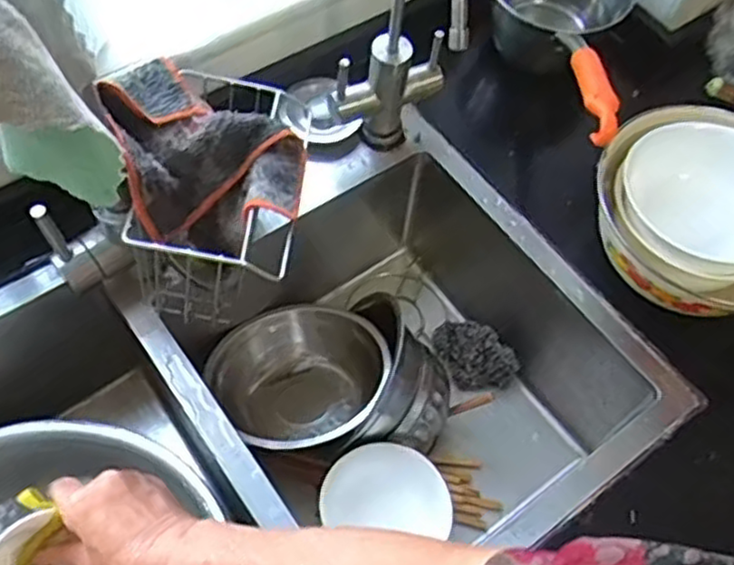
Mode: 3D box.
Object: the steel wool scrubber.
[{"bbox_3d":[0.115,0.076,0.779,0.050,0.047,0.089,-36,69,-22],"label":"steel wool scrubber"}]

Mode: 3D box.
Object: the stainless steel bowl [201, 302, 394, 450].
[{"bbox_3d":[-0.057,0.100,0.723,0.164,0.098,0.144,-35,68,-21],"label":"stainless steel bowl"}]

